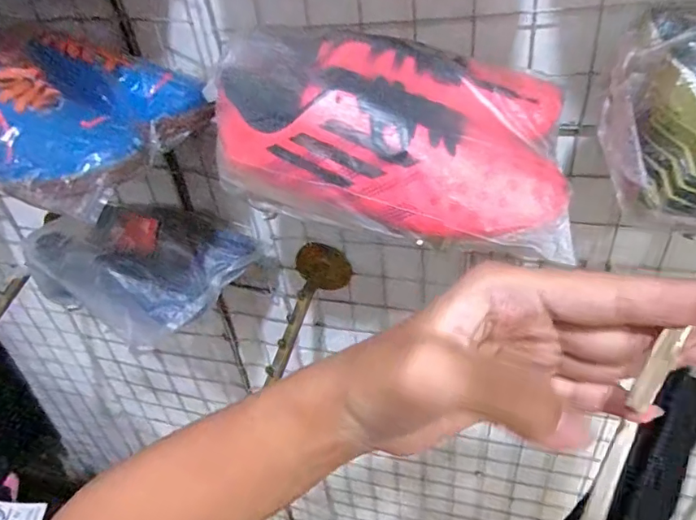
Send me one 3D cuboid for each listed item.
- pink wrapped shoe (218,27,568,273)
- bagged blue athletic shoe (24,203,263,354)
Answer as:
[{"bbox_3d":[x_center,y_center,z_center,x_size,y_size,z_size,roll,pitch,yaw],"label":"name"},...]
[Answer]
[{"bbox_3d":[0.034,-0.097,0.364,0.239,0.107,0.118,7,39,19],"label":"pink wrapped shoe"},{"bbox_3d":[-0.235,-0.003,0.560,0.190,0.070,0.175,15,42,27],"label":"bagged blue athletic shoe"}]

